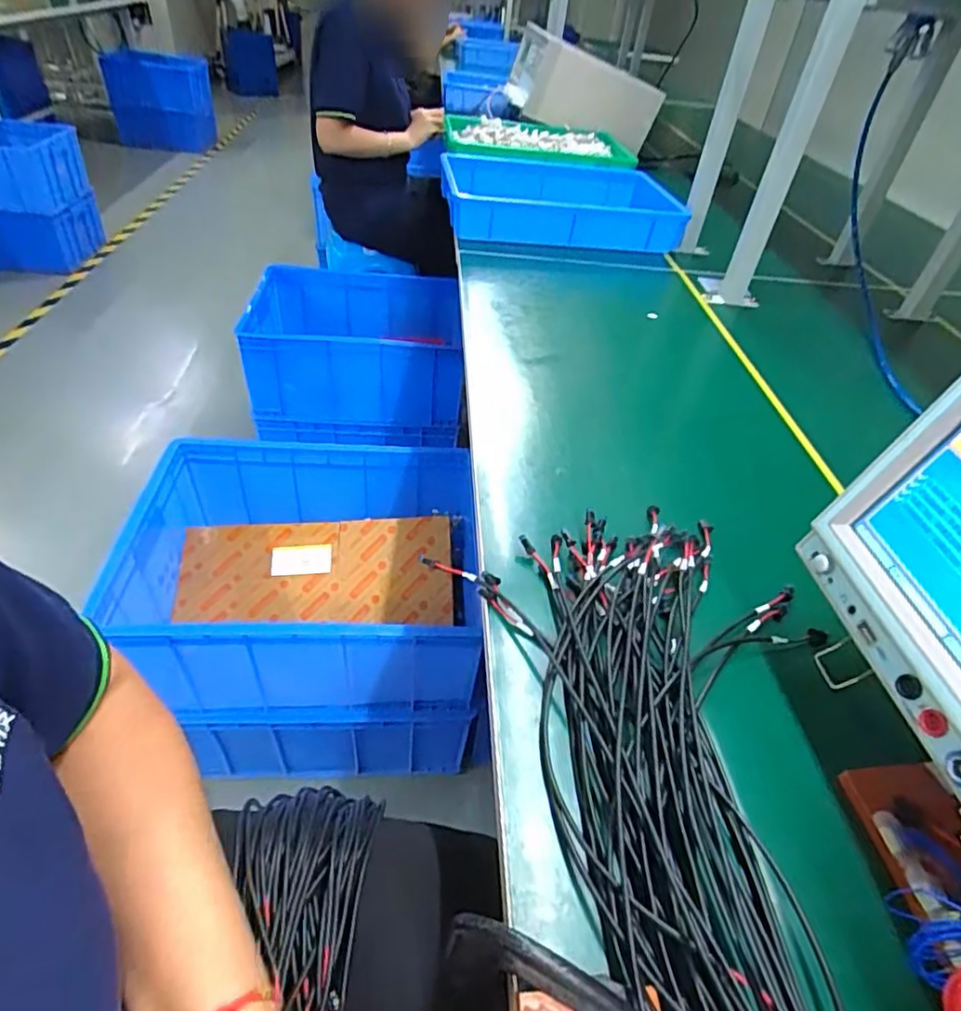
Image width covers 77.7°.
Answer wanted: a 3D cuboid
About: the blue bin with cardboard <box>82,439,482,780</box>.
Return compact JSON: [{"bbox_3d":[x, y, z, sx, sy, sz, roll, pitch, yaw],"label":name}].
[{"bbox_3d":[-0.272,0.155,1.018,0.517,0.331,0.415,1,43,-7],"label":"blue bin with cardboard"}]

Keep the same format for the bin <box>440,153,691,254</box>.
[{"bbox_3d":[0.167,-0.599,1.174,0.463,0.085,0.332,-4,44,-12],"label":"bin"}]

